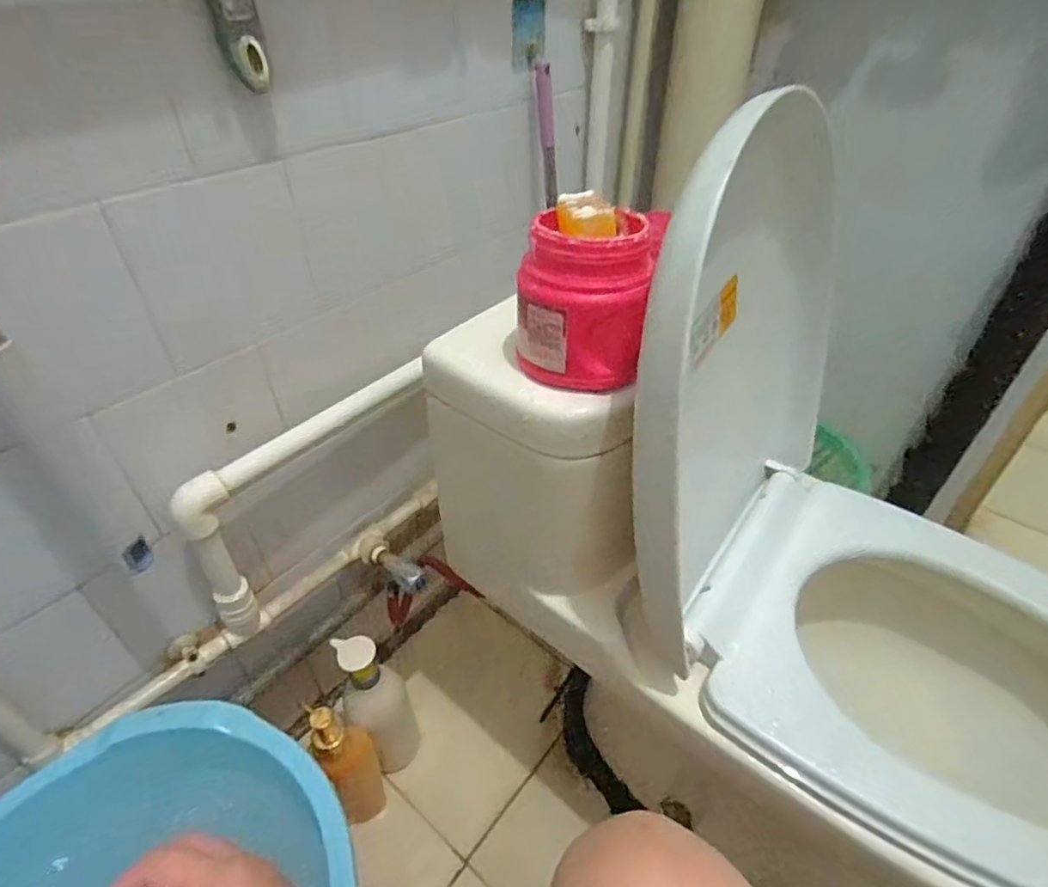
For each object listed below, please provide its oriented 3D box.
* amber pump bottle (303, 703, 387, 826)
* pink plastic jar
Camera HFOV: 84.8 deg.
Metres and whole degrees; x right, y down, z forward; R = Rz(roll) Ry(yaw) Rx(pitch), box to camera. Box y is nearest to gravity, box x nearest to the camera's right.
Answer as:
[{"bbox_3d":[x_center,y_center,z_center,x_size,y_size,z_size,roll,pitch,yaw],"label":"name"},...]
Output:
[{"bbox_3d":[-0.214,0.398,0.714,0.060,0.247,0.057,0,41,0],"label":"amber pump bottle"},{"bbox_3d":[0.039,-0.107,0.414,0.090,0.108,0.085,0,41,1],"label":"pink plastic jar"}]

